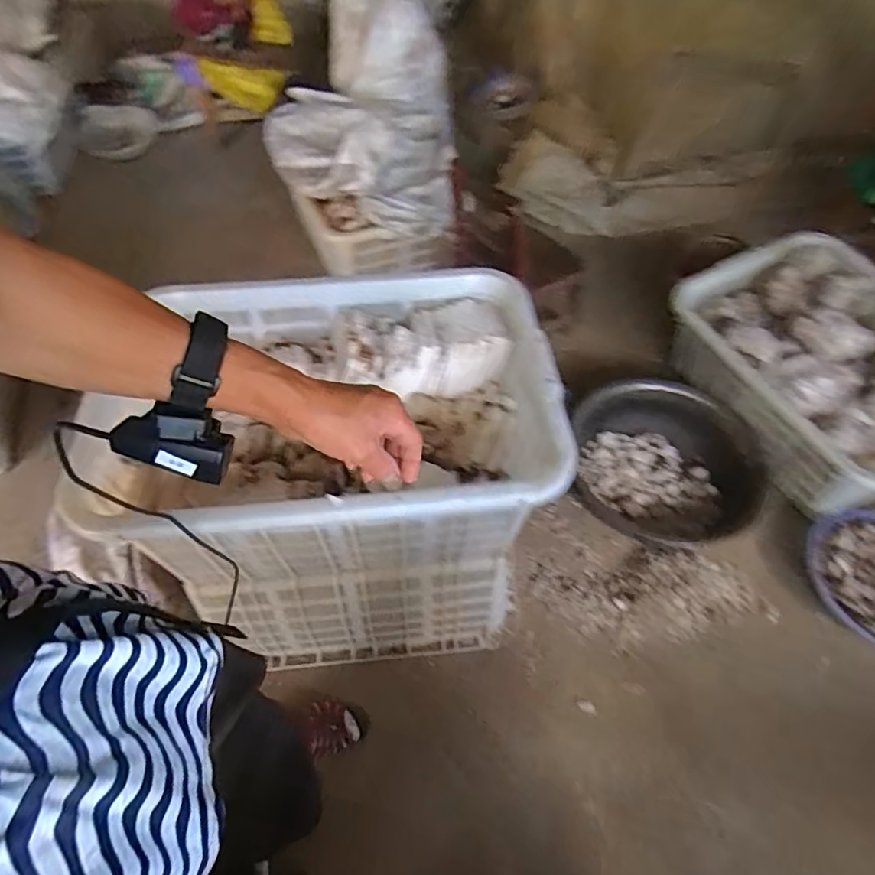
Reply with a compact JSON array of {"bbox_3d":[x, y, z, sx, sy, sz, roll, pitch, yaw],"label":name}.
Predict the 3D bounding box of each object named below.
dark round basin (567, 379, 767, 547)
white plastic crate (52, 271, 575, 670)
[{"bbox_3d":[0.512,0.055,1.333,0.394,0.120,0.403,0,53,0],"label":"dark round basin"},{"bbox_3d":[-0.149,0.082,1.006,0.612,0.566,0.453,-4,53,-3],"label":"white plastic crate"}]

